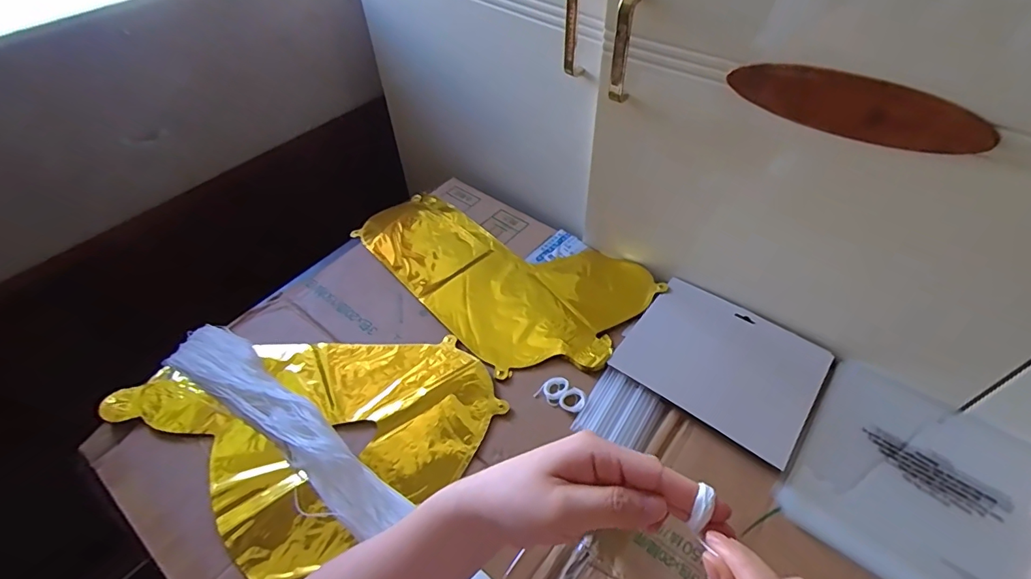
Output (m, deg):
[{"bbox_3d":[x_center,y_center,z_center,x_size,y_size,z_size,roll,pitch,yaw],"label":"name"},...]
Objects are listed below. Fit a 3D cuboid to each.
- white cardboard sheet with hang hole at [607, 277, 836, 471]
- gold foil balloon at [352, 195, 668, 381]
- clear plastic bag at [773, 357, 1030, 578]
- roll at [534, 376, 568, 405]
[{"bbox_3d":[0.228,0.078,0.543,0.192,0.008,0.158,31,59,25],"label":"white cardboard sheet with hang hole"},{"bbox_3d":[-0.032,-0.033,0.661,0.398,0.016,0.224,32,59,25],"label":"gold foil balloon"},{"bbox_3d":[0.390,0.187,0.463,0.215,0.017,0.220,32,59,25],"label":"clear plastic bag"},{"bbox_3d":[0.041,0.108,0.529,0.027,0.006,0.033,28,58,23],"label":"roll"}]

